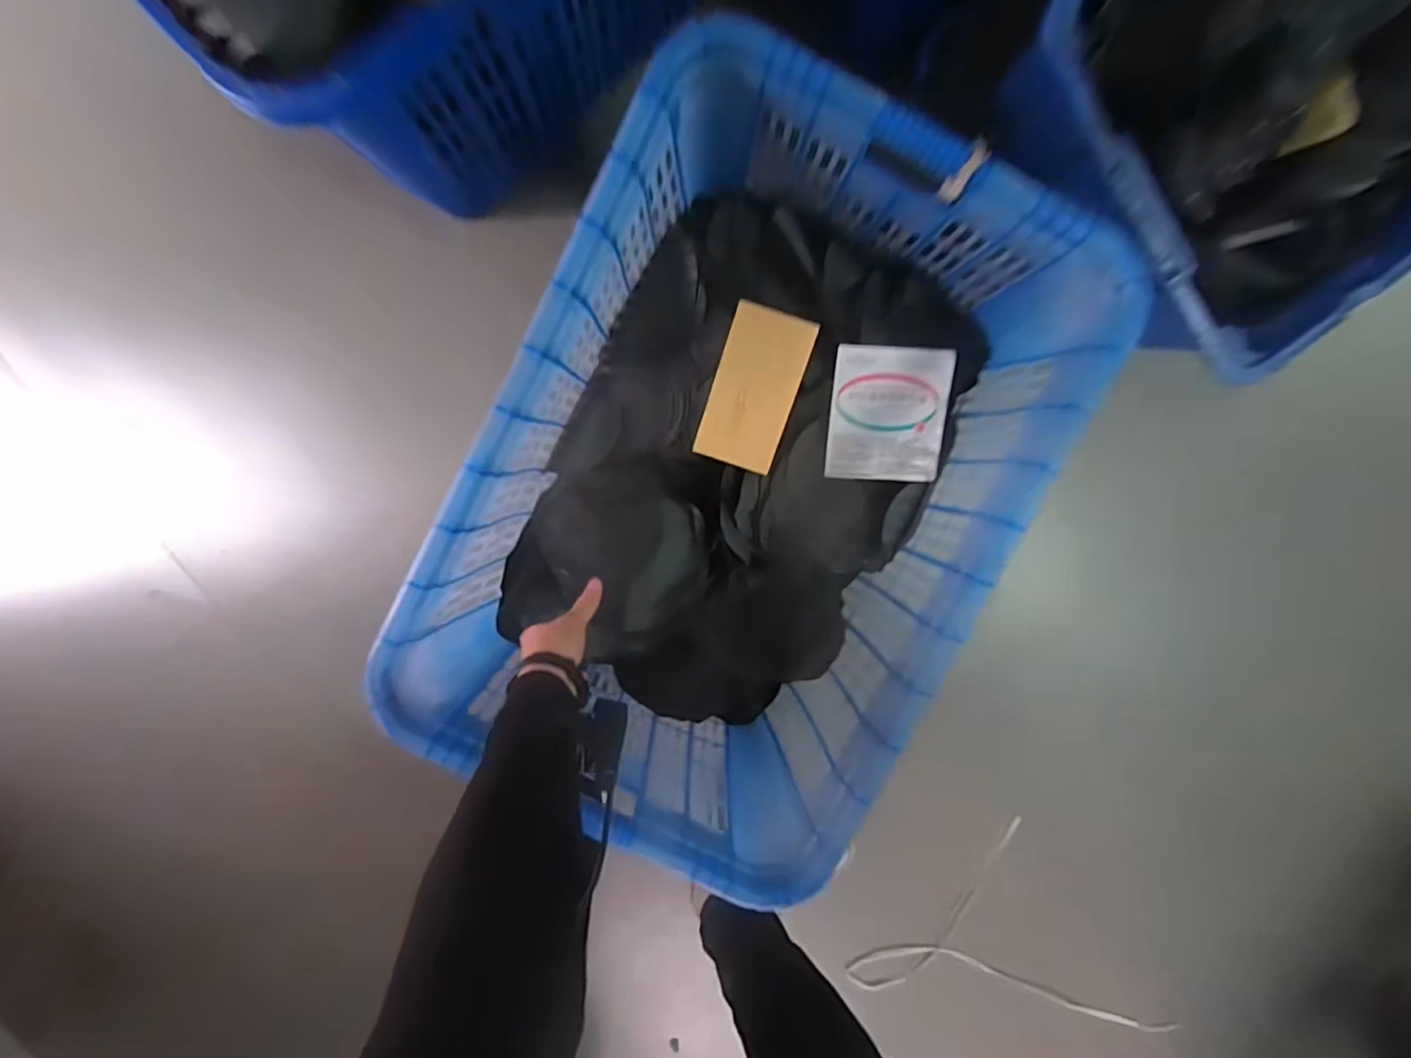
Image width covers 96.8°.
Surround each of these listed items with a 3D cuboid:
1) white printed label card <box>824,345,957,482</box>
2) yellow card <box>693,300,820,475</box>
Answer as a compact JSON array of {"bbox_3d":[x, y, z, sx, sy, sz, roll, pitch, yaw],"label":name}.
[{"bbox_3d":[0.224,-0.139,0.770,0.140,0.012,0.160,2,109,-2],"label":"white printed label card"},{"bbox_3d":[0.060,-0.170,0.767,0.101,0.007,0.189,19,107,1],"label":"yellow card"}]

